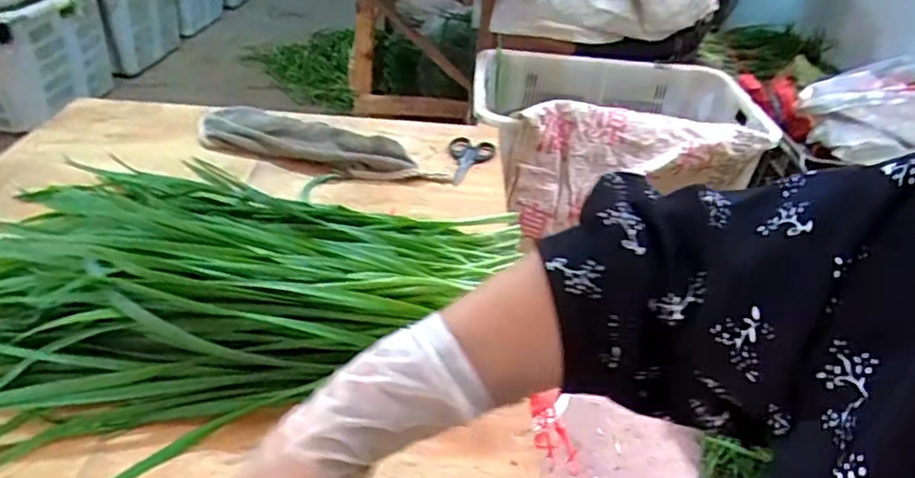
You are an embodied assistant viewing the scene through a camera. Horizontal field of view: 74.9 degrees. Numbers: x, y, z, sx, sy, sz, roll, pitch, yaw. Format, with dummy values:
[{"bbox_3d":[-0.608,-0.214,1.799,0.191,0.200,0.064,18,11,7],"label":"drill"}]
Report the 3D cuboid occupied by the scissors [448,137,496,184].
[{"bbox_3d":[0.015,-0.103,0.784,0.061,0.007,0.117,7,35,4],"label":"scissors"}]

